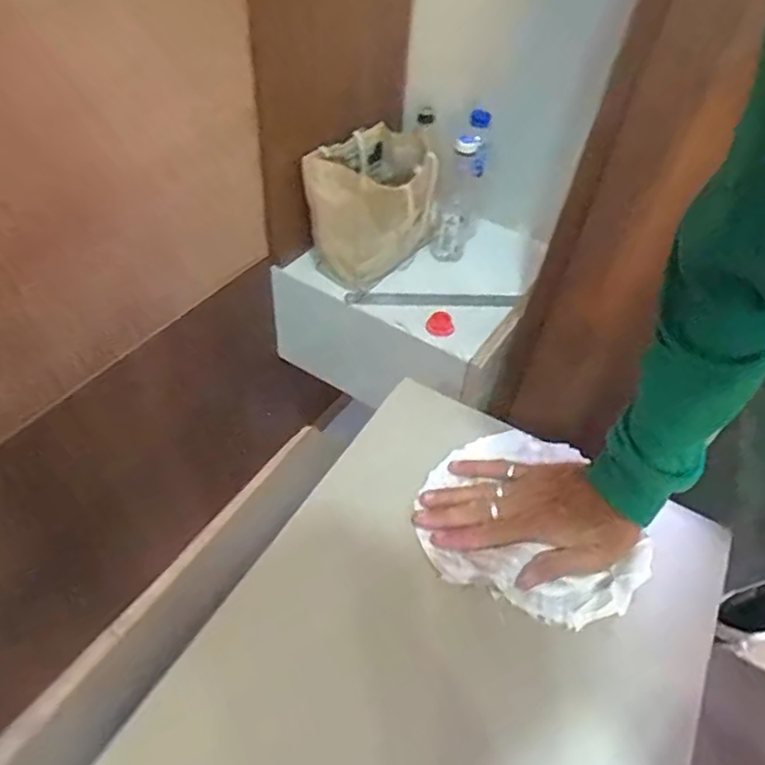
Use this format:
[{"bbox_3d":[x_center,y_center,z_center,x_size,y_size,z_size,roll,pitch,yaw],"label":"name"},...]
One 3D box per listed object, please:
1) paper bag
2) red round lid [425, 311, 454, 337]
[{"bbox_3d":[-0.012,-0.275,0.916,0.145,0.161,0.214,21,48,15],"label":"paper bag"},{"bbox_3d":[0.083,-0.085,0.869,0.042,0.004,0.042,4,61,-7],"label":"red round lid"}]

